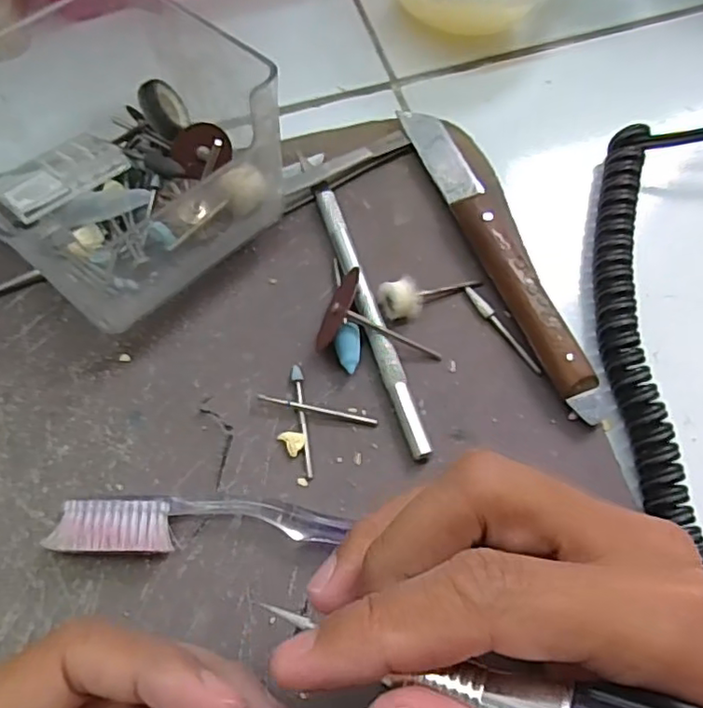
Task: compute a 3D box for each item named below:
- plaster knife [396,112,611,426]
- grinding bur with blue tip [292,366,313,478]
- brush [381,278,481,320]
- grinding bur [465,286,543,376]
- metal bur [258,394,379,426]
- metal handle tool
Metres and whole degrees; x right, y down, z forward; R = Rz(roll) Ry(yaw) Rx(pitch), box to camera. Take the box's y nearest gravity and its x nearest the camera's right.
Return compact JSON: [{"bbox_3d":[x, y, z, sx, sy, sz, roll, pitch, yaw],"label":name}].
[{"bbox_3d":[0.059,-0.040,0.244,0.015,0.014,0.147,-23,73,-11],"label":"plaster knife"},{"bbox_3d":[-0.018,0.024,0.224,0.004,0.004,0.042,-6,70,-5],"label":"grinding bur with blue tip"},{"bbox_3d":[0.031,-0.023,0.240,0.042,0.011,0.014,-10,70,-20],"label":"brush"},{"bbox_3d":[0.059,-0.009,0.239,0.004,0.004,0.044,-33,75,-14],"label":"grinding bur"},{"bbox_3d":[-0.012,0.020,0.225,0.044,0.005,0.004,12,70,1],"label":"metal bur"},{"bbox_3d":[0.006,-0.017,0.238,0.009,0.007,0.121,-17,72,-9],"label":"metal handle tool"}]

